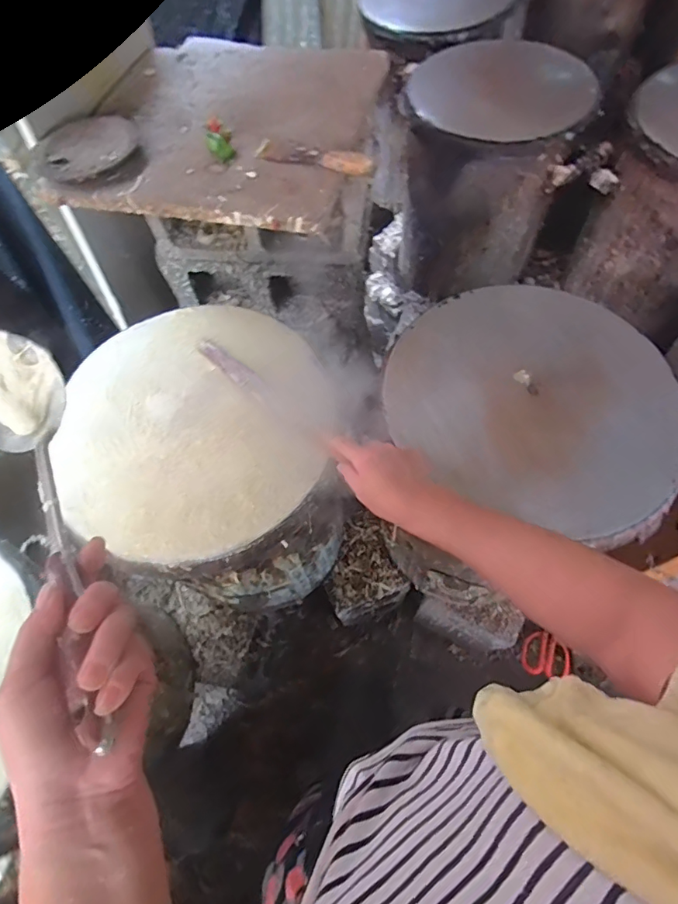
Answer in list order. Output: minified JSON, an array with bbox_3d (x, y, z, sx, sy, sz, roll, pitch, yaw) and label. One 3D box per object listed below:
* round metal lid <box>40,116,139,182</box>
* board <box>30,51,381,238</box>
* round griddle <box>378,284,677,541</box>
[{"bbox_3d":[-0.358,-0.441,0.670,0.130,0.017,0.150,-9,63,0],"label":"round metal lid"},{"bbox_3d":[-0.157,-0.510,0.712,0.418,0.034,0.434,9,64,9],"label":"board"},{"bbox_3d":[0.251,-0.076,0.601,0.326,0.023,0.359,-41,68,-16],"label":"round griddle"}]

